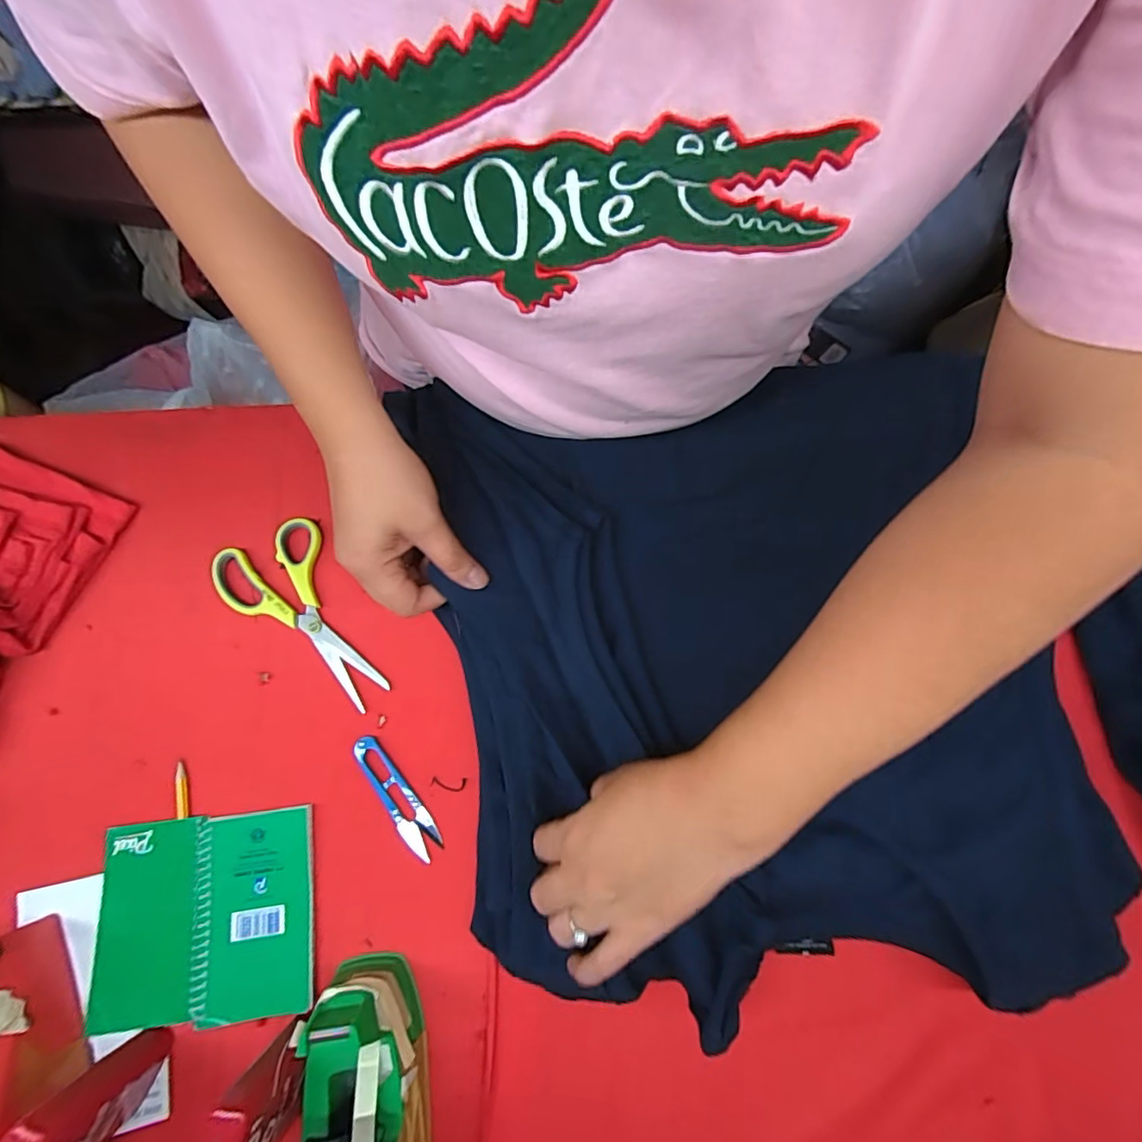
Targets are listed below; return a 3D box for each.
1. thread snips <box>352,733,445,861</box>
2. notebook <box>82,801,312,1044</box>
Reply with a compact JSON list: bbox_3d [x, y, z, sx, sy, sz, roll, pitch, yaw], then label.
[{"bbox_3d":[-0.137,0.175,0.419,0.025,0.006,0.104,-37,77,-9],"label":"thread snips"},{"bbox_3d":[-0.270,0.253,0.395,0.156,0.010,0.133,-7,74,-2],"label":"notebook"}]

